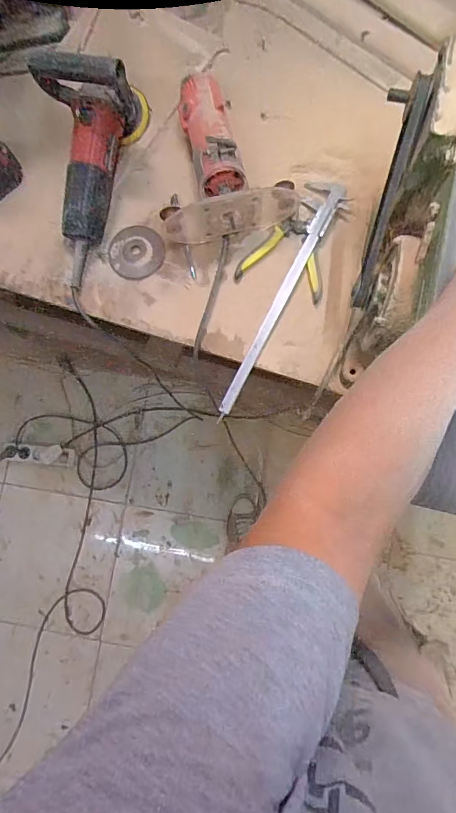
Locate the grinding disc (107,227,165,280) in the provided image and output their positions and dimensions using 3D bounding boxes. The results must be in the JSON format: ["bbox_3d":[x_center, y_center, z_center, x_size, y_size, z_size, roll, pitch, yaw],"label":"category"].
[{"bbox_3d":[-0.143,-0.241,0.671,0.085,0.011,0.084,0,82,3],"label":"grinding disc"}]

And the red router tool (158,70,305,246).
[{"bbox_3d":[-0.014,-0.378,0.641,0.201,0.072,0.237,-12,82,2],"label":"red router tool"}]

